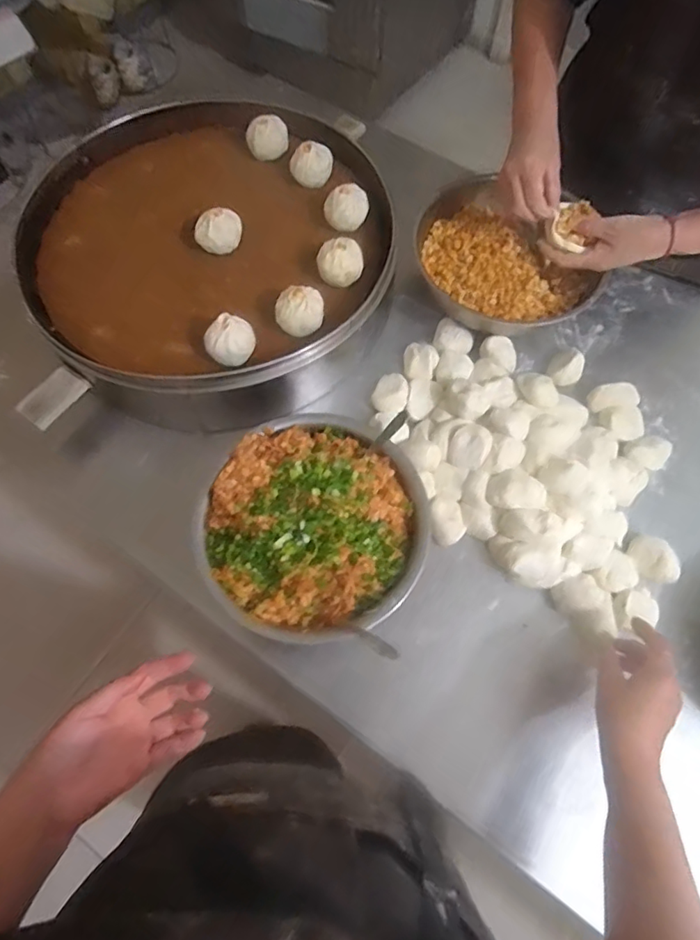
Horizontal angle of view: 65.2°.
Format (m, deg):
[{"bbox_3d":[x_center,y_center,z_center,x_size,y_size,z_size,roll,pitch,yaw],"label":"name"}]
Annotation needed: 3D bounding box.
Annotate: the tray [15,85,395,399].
[{"bbox_3d":[-0.171,-0.314,0.732,0.452,0.080,0.466,0,68,0],"label":"tray"}]

